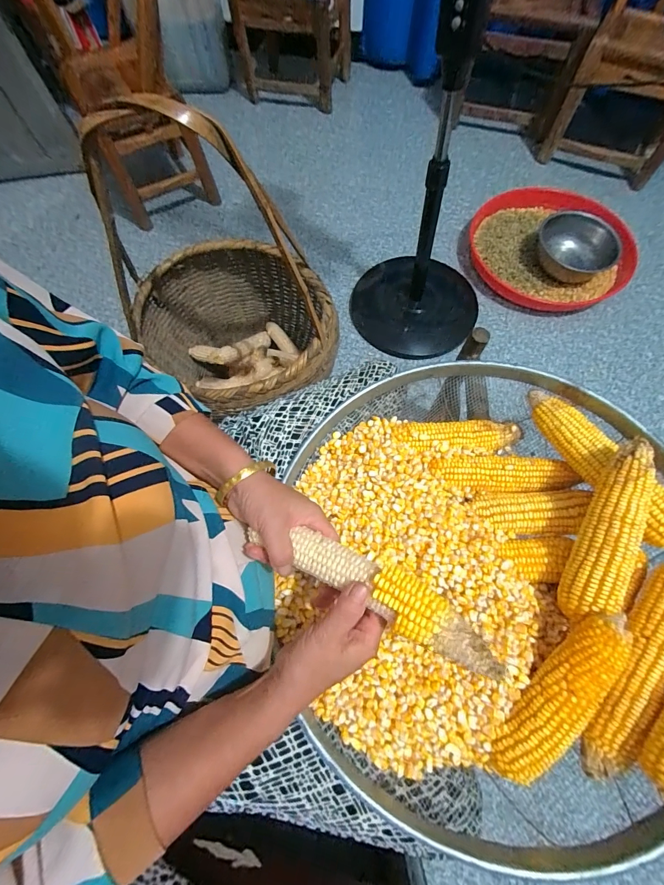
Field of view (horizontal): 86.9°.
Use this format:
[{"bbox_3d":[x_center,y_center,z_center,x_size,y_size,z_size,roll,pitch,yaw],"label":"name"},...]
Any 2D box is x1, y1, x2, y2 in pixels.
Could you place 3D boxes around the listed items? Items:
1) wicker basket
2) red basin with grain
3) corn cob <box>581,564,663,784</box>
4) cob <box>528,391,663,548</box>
[{"bbox_3d":[-0.182,-0.274,0.633,0.313,0.547,0.386,-32,71,-9],"label":"wicker basket"},{"bbox_3d":[0.631,-0.589,1.033,0.387,0.100,0.448,-8,69,-1],"label":"red basin with grain"},{"bbox_3d":[0.322,0.222,0.358,0.042,0.042,0.239,36,74,14],"label":"corn cob"},{"bbox_3d":[0.334,0.025,0.431,0.049,0.048,0.233,-25,70,-7],"label":"cob"}]

